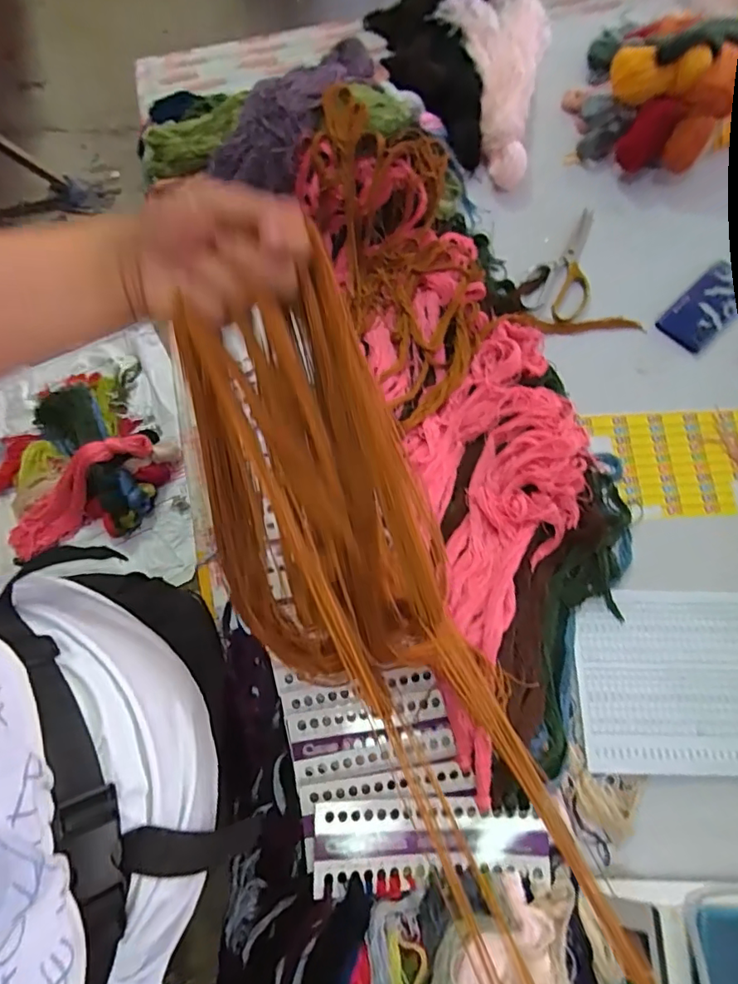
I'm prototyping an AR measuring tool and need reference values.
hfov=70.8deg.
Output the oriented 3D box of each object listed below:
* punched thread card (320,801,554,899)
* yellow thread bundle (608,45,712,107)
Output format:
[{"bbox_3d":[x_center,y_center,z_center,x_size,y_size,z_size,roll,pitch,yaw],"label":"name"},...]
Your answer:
[{"bbox_3d":[0.064,0.364,0.540,0.237,0.016,0.079,-2,78,-3],"label":"punched thread card"},{"bbox_3d":[0.456,-0.661,0.824,0.141,0.056,0.056,21,74,26],"label":"yellow thread bundle"}]

